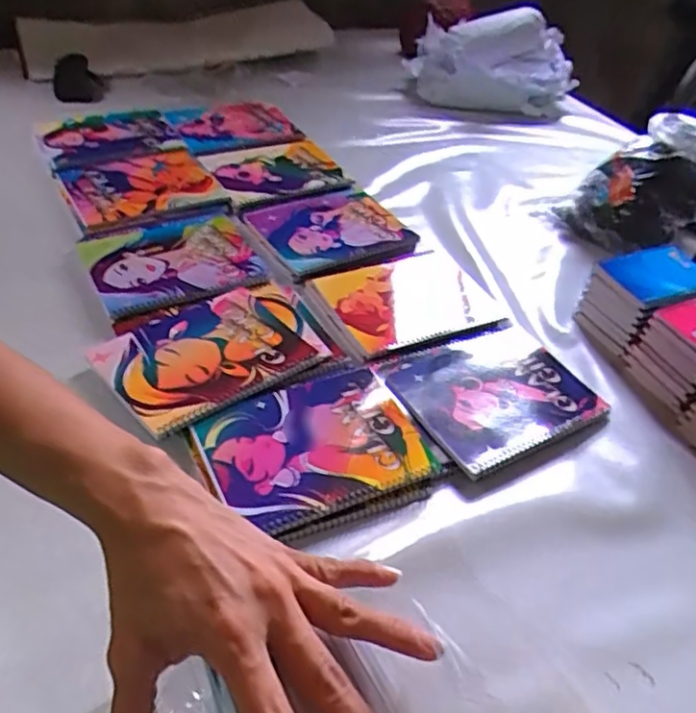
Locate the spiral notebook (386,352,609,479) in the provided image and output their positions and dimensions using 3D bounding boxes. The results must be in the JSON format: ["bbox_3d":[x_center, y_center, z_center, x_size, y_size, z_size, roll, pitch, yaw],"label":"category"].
[{"bbox_3d":[0.161,0.038,0.682,0.197,0.011,0.155,-18,48,-24],"label":"spiral notebook"}]

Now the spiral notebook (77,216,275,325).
[{"bbox_3d":[-0.210,-0.115,0.774,0.194,0.016,0.153,-18,49,-24],"label":"spiral notebook"}]

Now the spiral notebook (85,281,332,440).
[{"bbox_3d":[-0.136,-0.013,0.682,0.234,0.015,0.169,-28,52,-31],"label":"spiral notebook"}]

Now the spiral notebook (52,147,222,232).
[{"bbox_3d":[-0.288,-0.239,0.883,0.194,0.016,0.152,-21,50,-26],"label":"spiral notebook"}]

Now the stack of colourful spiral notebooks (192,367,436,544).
[{"bbox_3d":[-0.029,0.092,0.597,0.196,0.024,0.152,-18,48,-24],"label":"stack of colourful spiral notebooks"}]

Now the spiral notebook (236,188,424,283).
[{"bbox_3d":[-0.022,-0.172,0.868,0.194,0.026,0.163,-19,49,-25],"label":"spiral notebook"}]

